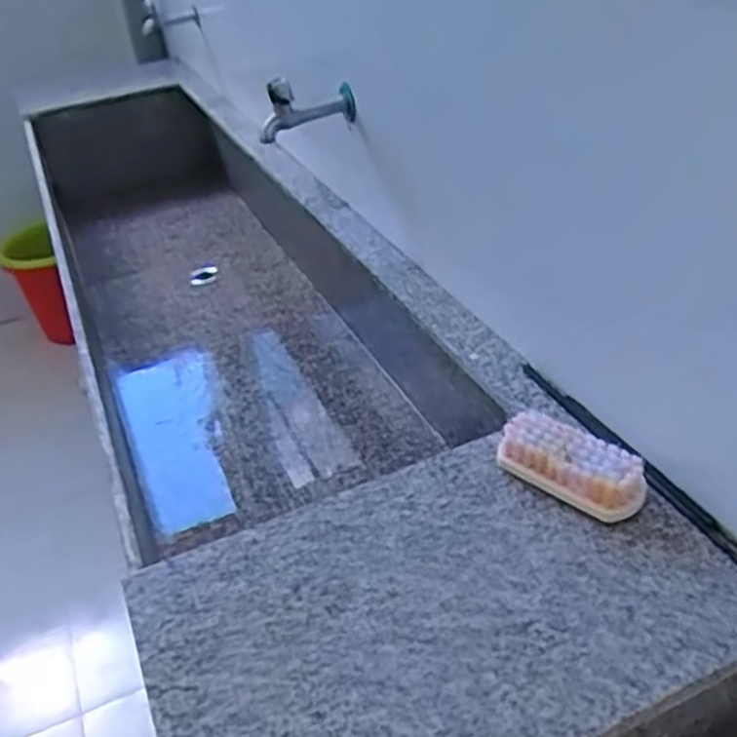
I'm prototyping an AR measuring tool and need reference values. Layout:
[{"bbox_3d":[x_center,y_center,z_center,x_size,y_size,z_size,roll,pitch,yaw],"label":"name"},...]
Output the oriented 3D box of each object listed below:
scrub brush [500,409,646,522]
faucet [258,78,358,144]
[{"bbox_3d":[0.154,0.075,0.577,0.109,0.037,0.044,25,47,34],"label":"scrub brush"},{"bbox_3d":[-0.071,-0.311,0.883,0.122,0.071,0.040,-30,43,-27],"label":"faucet"}]

